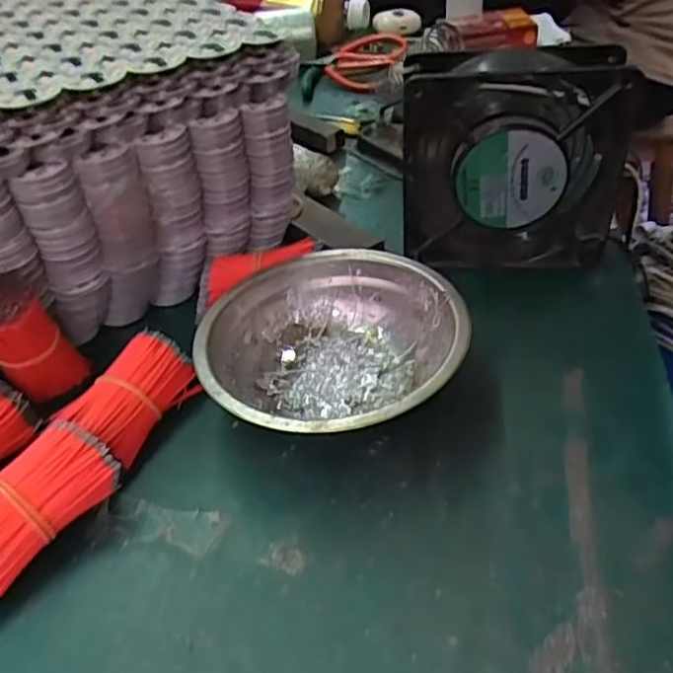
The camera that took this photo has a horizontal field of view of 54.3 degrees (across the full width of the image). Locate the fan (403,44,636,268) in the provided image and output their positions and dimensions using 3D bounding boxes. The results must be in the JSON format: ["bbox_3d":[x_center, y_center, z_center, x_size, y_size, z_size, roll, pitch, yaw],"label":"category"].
[{"bbox_3d":[0.099,-0.098,0.382,0.123,0.123,0.046,-2,40,1],"label":"fan"}]

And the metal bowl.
[{"bbox_3d":[-0.001,0.009,0.325,0.121,0.046,0.124,-2,40,2],"label":"metal bowl"}]

